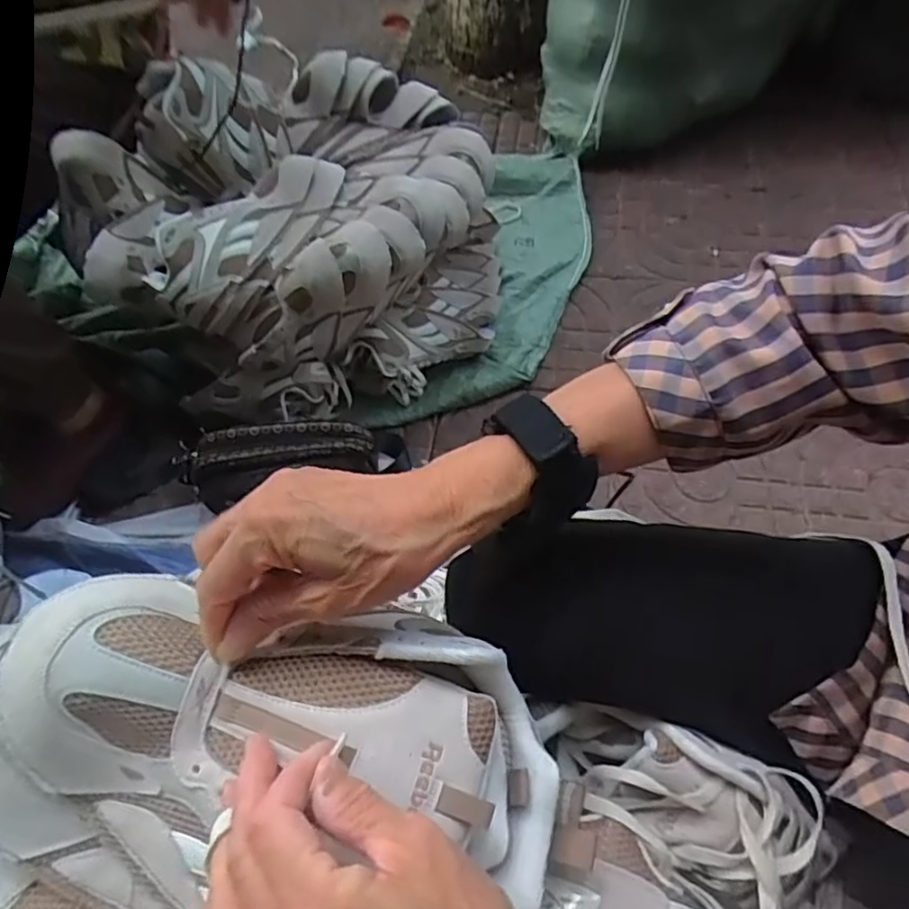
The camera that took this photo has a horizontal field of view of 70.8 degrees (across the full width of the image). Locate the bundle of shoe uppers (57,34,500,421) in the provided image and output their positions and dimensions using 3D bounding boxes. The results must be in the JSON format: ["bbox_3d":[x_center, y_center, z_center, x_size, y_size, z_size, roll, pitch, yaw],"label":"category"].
[{"bbox_3d":[-0.200,-0.277,0.866,0.463,0.351,0.392,13,58,11],"label":"bundle of shoe uppers"}]

